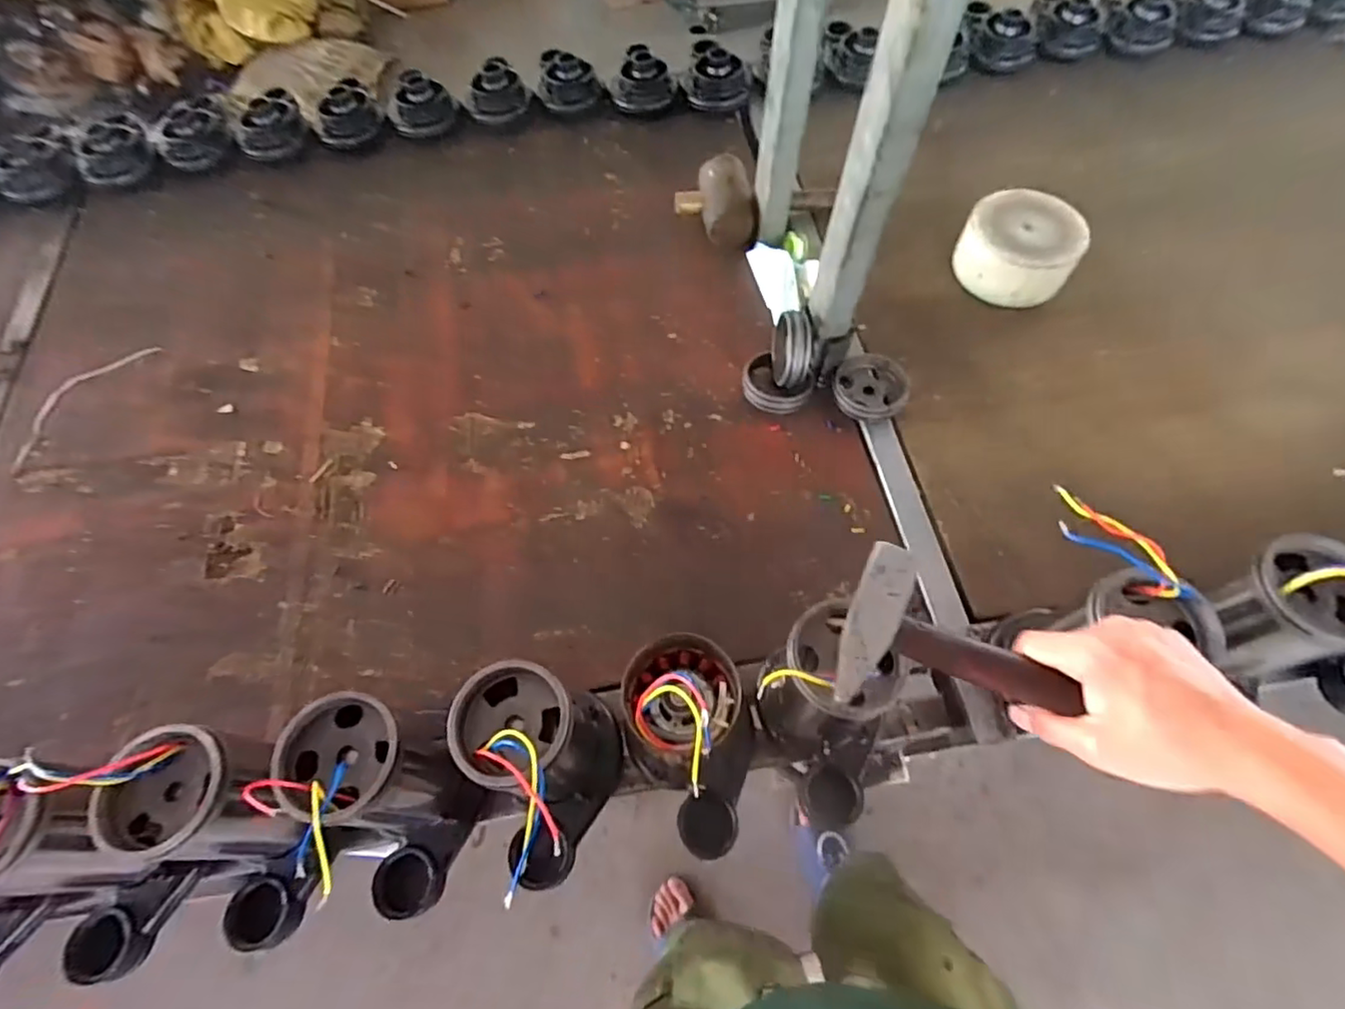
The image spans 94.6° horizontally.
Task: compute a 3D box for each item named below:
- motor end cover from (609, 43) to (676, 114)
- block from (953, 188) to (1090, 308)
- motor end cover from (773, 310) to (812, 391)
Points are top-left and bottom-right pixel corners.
[{"bbox_3d":[-0.052,-0.734,1.076,0.115,0.066,0.102,-7,62,-1],"label":"motor end cover"},{"bbox_3d":[0.470,-0.343,0.852,0.147,0.093,0.139,-1,62,2],"label":"block"},{"bbox_3d":[0.146,-0.185,0.760,0.046,0.096,0.088,7,64,5],"label":"motor end cover"}]

